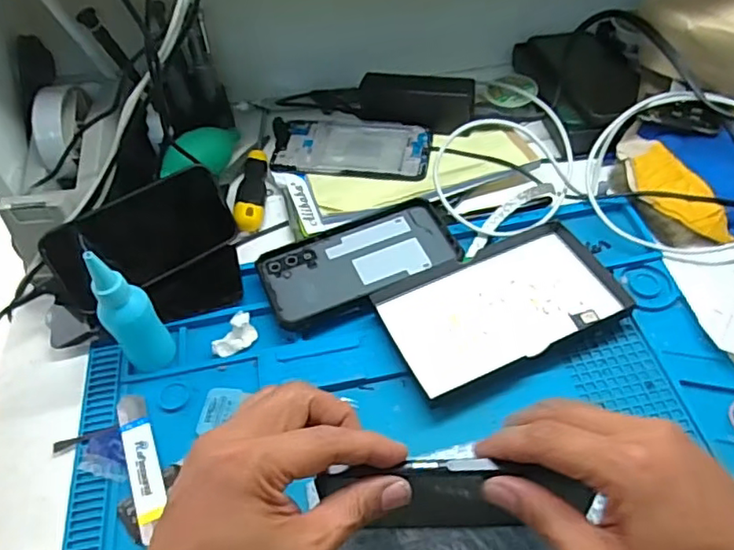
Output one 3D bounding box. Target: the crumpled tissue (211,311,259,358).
[{"bbox_3d":[-0.105,0.048,0.471,0.020,0.015,0.038,31,62,25],"label":"crumpled tissue"}]

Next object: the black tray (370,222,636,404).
[{"bbox_3d":[0.105,0.023,0.467,0.182,0.013,0.103,-21,51,-15],"label":"black tray"}]

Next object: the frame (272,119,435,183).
[{"bbox_3d":[-0.012,-0.129,0.599,0.152,0.004,0.080,6,54,10],"label":"frame"}]

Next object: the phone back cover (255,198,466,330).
[{"bbox_3d":[-0.007,-0.014,0.505,0.162,0.012,0.088,-20,54,-10],"label":"phone back cover"}]

